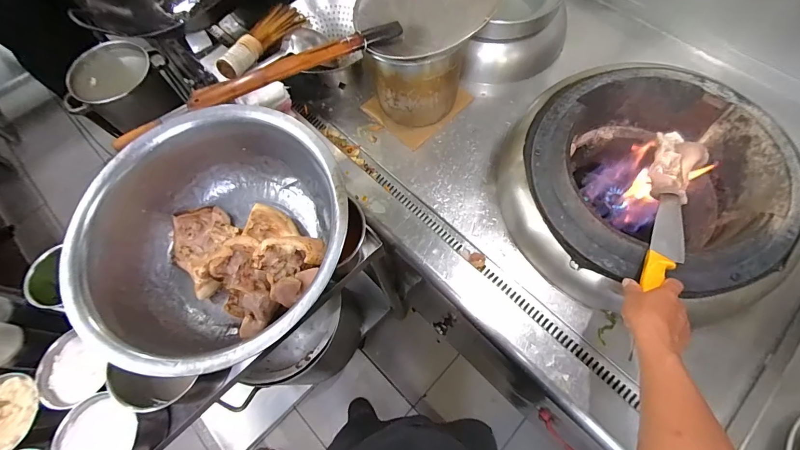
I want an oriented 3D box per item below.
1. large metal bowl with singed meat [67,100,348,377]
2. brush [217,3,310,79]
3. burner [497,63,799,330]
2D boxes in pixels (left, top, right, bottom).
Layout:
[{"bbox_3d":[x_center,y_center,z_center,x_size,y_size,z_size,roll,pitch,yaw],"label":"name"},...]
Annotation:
[{"bbox_3d":[-0.255,0.019,0.532,0.359,0.147,0.360,-3,65,0],"label":"large metal bowl with singed meat"},{"bbox_3d":[-0.309,-0.423,0.809,0.050,0.071,0.263,23,68,12],"label":"brush"},{"bbox_3d":[0.459,-0.076,0.726,0.478,0.215,0.460,-1,65,1],"label":"burner"}]

